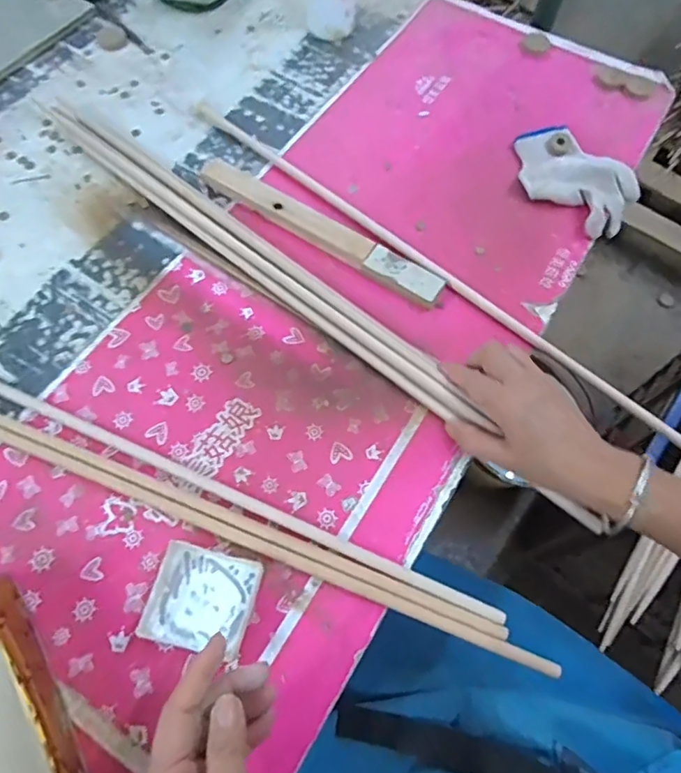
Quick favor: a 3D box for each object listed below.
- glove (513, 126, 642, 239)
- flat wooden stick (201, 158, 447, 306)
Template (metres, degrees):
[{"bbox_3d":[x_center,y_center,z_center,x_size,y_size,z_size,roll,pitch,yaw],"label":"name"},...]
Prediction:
[{"bbox_3d":[0.262,-0.237,0.619,0.147,0.034,0.107,37,68,13],"label":"glove"},{"bbox_3d":[-0.025,-0.168,0.574,0.292,0.018,0.034,32,67,12],"label":"flat wooden stick"}]

